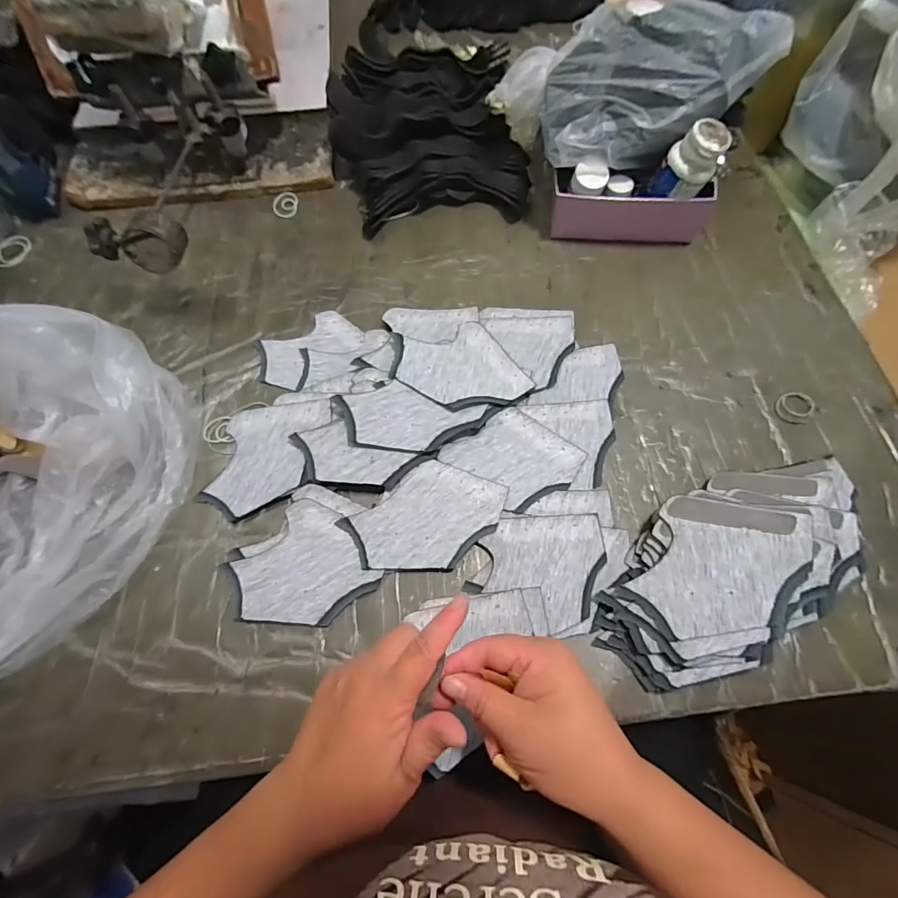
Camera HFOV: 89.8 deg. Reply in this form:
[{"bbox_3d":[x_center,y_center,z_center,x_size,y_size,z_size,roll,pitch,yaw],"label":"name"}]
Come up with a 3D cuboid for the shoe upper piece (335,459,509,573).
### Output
[{"bbox_3d":[-0.018,0.062,0.407,0.132,0.007,0.088,-35,68,-12],"label":"shoe upper piece"}]

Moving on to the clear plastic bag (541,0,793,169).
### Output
[{"bbox_3d":[0.209,-0.367,0.453,0.218,0.091,0.112,1,68,1],"label":"clear plastic bag"}]

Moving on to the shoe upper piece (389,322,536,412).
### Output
[{"bbox_3d":[0.009,-0.082,0.463,0.122,0.020,0.103,-18,66,-5],"label":"shoe upper piece"}]

